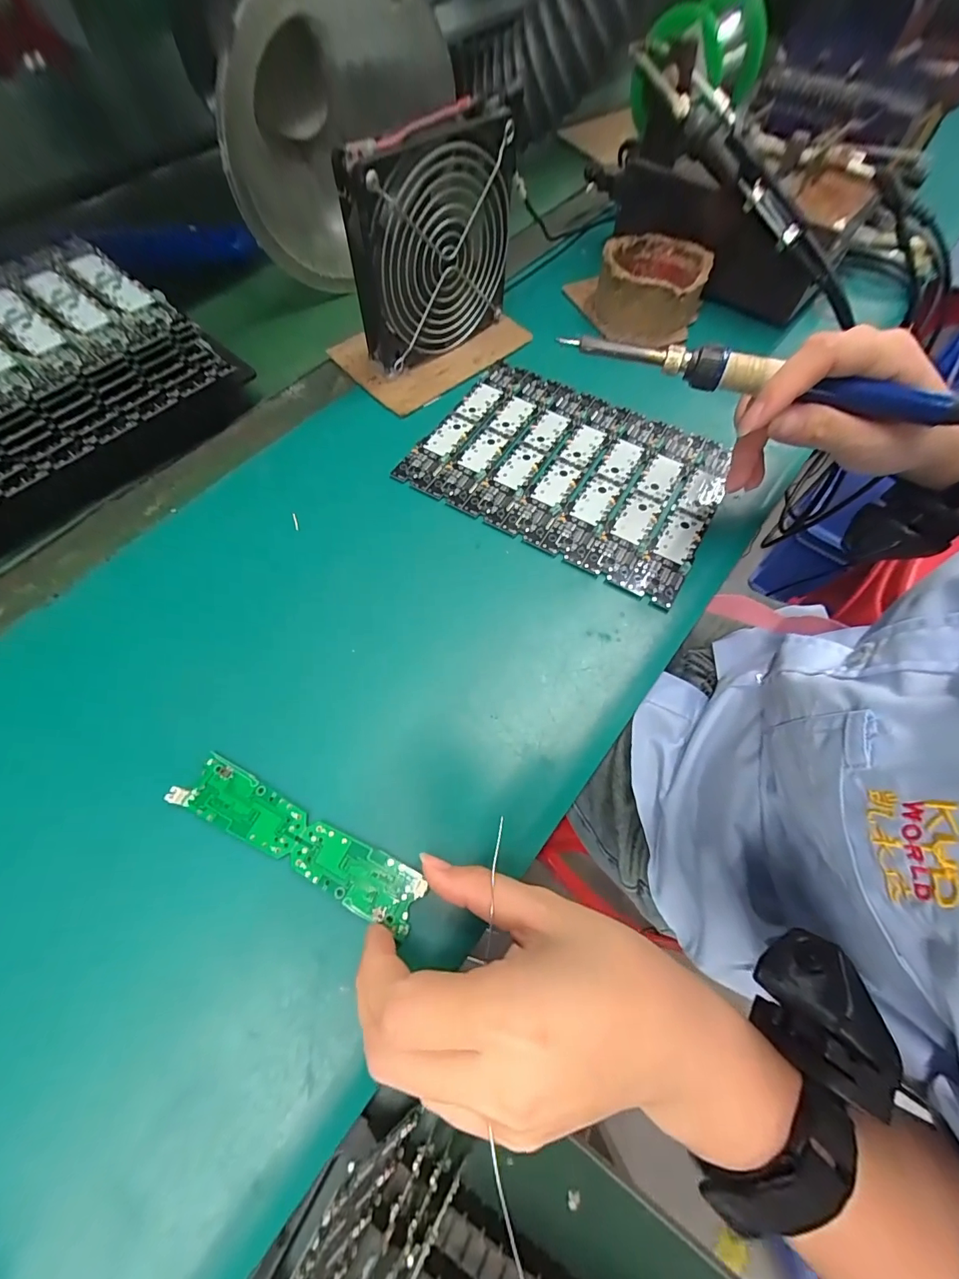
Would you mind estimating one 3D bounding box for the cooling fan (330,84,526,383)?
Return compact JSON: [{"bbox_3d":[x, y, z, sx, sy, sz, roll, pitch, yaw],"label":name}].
[{"bbox_3d":[-0.028,-0.268,0.310,0.121,0.125,0.031,-36,71,-16],"label":"cooling fan"}]

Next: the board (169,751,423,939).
[{"bbox_3d":[-0.084,0.092,0.206,0.124,0.005,0.025,25,67,10],"label":"board"}]

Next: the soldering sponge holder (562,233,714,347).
[{"bbox_3d":[0.140,-0.301,0.377,0.092,0.044,0.102,-20,67,-10],"label":"soldering sponge holder"}]

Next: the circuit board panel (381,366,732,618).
[{"bbox_3d":[0.062,-0.120,0.309,0.198,0.006,0.140,29,68,13],"label":"circuit board panel"}]

